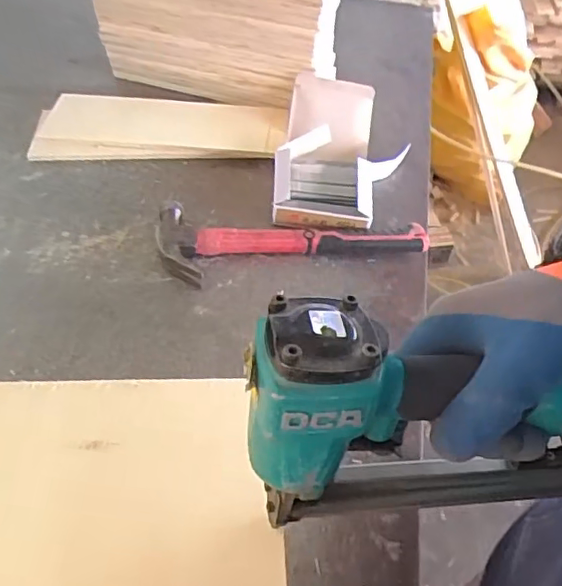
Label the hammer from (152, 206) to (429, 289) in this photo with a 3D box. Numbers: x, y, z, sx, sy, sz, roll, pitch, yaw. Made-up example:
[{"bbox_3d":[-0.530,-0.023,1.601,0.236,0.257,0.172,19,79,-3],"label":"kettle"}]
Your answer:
[{"bbox_3d":[0.018,-0.072,0.696,0.325,0.029,0.109,-5,51,-8],"label":"hammer"}]

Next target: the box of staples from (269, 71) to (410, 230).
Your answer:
[{"bbox_3d":[0.082,-0.195,0.782,0.165,0.064,0.270,10,50,4],"label":"box of staples"}]

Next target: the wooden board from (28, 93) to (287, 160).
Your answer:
[{"bbox_3d":[-0.175,-0.249,0.838,0.352,0.023,0.130,1,50,-3],"label":"wooden board"}]

